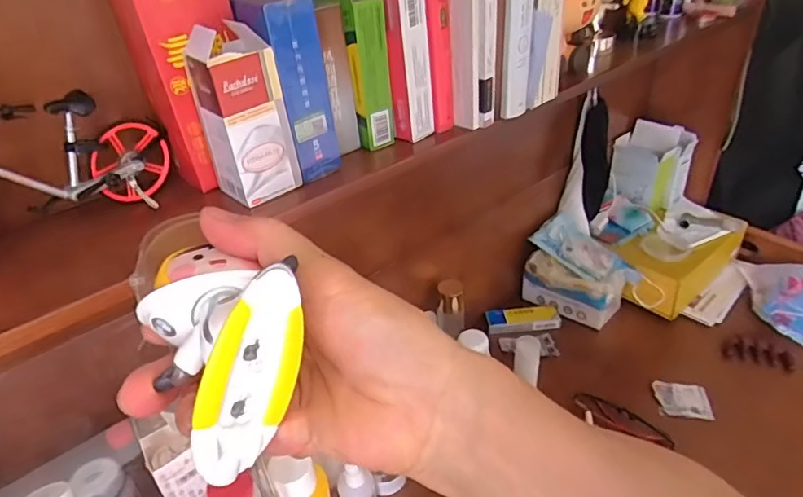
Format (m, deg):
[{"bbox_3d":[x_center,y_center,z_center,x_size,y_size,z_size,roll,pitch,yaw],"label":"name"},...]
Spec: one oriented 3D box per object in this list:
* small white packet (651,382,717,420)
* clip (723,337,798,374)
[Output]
[{"bbox_3d":[0.430,0.231,0.818,0.076,0.009,0.062,3,34,10],"label":"small white packet"},{"bbox_3d":[0.584,0.168,0.876,0.104,0.028,0.036,9,35,18],"label":"clip"}]

